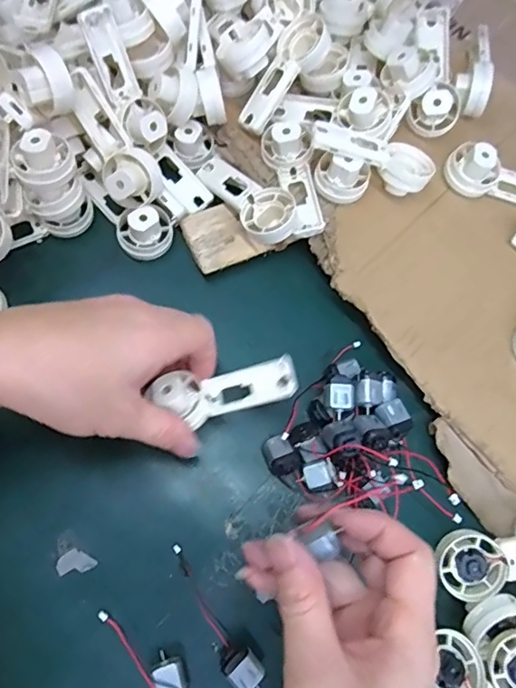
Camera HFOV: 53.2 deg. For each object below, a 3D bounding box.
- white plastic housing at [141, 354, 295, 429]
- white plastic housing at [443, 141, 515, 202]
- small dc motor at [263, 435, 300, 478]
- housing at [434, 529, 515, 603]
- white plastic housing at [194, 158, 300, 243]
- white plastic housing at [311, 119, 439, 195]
[{"bbox_3d":[-0.019,0.029,0.321,0.085,0.023,0.032,-11,72,-8],"label":"white plastic housing"},{"bbox_3d":[0.192,-0.126,0.395,0.092,0.029,0.032,14,71,-10],"label":"white plastic housing"},{"bbox_3d":[0.015,0.075,0.340,0.019,0.018,0.025,-26,77,-13],"label":"small dc motor"},{"bbox_3d":[0.156,0.128,0.314,0.090,0.014,0.040,-19,72,9],"label":"housing"},{"bbox_3d":[-0.005,-0.111,0.375,0.039,0.017,0.089,-33,79,-15],"label":"white plastic housing"},{"bbox_3d":[0.082,-0.136,0.375,0.093,0.021,0.034,17,71,-15],"label":"white plastic housing"}]

